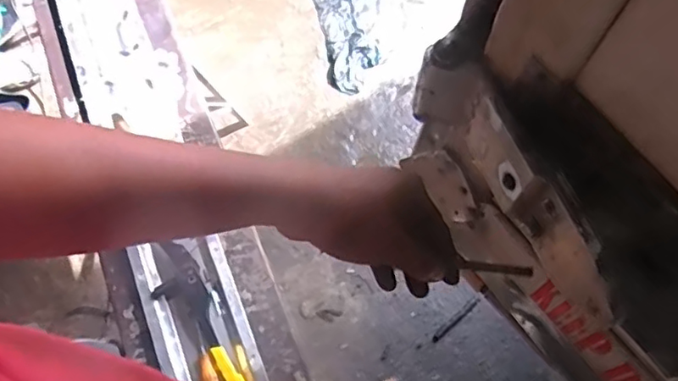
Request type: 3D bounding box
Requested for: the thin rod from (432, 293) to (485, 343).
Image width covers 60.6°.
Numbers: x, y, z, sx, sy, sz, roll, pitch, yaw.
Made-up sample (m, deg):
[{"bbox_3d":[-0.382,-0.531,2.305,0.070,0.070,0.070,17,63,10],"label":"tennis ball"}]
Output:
[{"bbox_3d":[0.312,0.332,1.512,0.182,0.015,0.020,-37,71,-19],"label":"thin rod"}]

